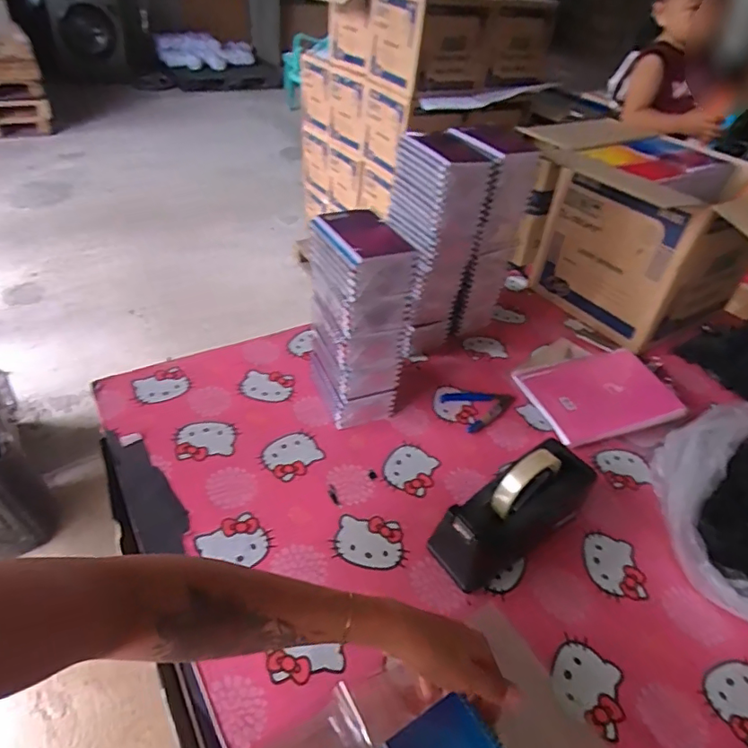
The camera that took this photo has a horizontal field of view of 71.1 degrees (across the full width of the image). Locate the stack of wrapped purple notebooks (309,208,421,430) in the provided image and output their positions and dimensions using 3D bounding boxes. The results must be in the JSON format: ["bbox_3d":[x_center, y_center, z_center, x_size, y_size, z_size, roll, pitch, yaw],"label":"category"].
[{"bbox_3d":[-0.031,-0.074,0.765,0.103,0.286,0.147,-14,45,-24],"label":"stack of wrapped purple notebooks"}]

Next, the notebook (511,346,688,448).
[{"bbox_3d":[0.365,0.029,0.867,0.217,0.016,0.180,-12,42,-11],"label":"notebook"}]

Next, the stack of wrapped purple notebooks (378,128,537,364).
[{"bbox_3d":[0.114,-0.217,0.893,0.220,0.331,0.127,-20,47,-29],"label":"stack of wrapped purple notebooks"}]

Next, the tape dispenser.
[{"bbox_3d":[0.170,0.162,0.625,0.214,0.125,0.074,-21,47,-29],"label":"tape dispenser"}]

